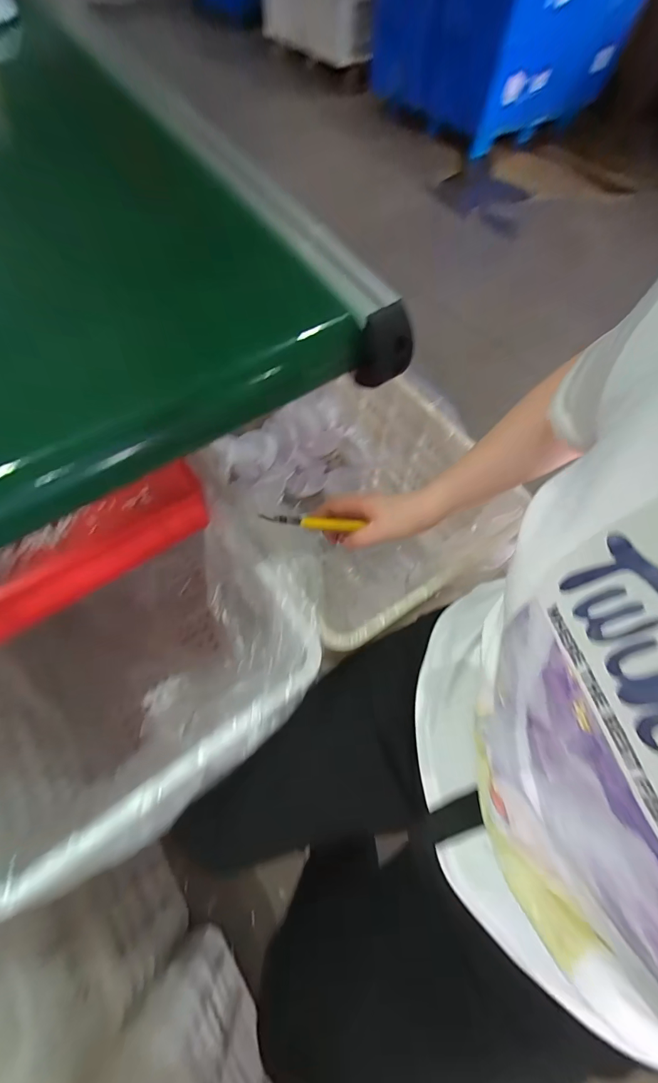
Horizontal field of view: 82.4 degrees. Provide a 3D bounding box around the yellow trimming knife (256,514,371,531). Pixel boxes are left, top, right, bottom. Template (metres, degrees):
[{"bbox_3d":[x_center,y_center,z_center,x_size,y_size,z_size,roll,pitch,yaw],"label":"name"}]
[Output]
[{"bbox_3d":[-0.022,-0.023,0.438,0.121,0.014,0.011,4,62,4],"label":"yellow trimming knife"}]

